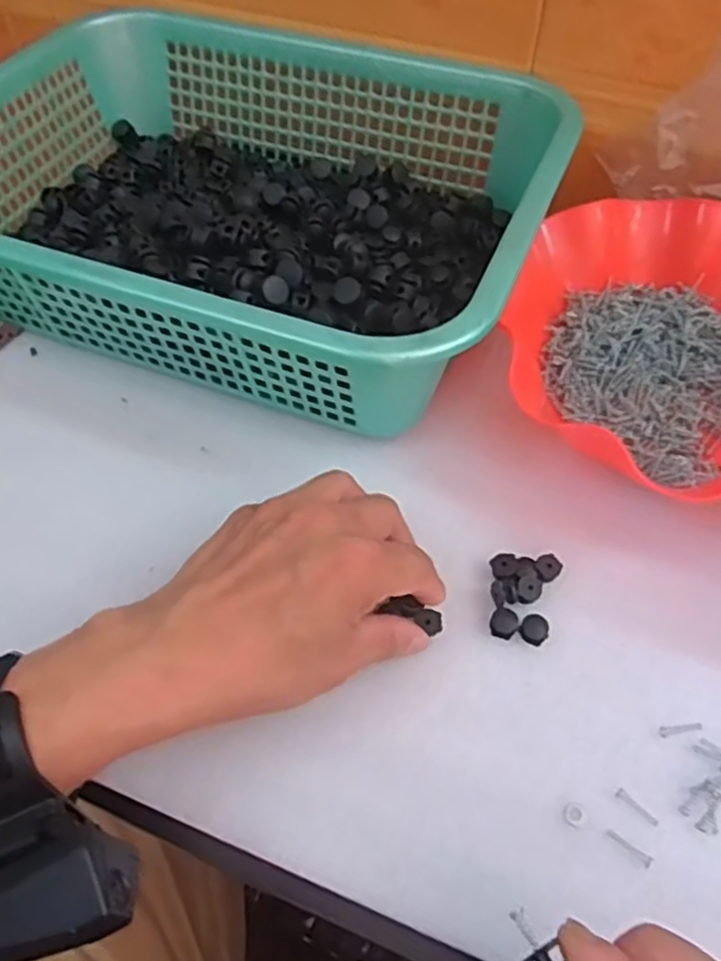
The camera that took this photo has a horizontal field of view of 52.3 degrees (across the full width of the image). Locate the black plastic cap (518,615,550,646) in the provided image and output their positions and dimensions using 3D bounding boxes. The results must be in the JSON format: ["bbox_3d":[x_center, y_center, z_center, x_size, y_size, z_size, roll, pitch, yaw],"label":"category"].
[{"bbox_3d":[0.085,0.073,0.359,0.013,0.006,0.013,0,55,0],"label":"black plastic cap"}]

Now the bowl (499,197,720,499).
[{"bbox_3d":[0.193,-0.083,0.425,0.204,0.061,0.196,0,55,0],"label":"bowl"}]

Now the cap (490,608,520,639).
[{"bbox_3d":[0.071,0.070,0.361,0.013,0.005,0.014,0,55,0],"label":"cap"}]

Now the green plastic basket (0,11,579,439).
[{"bbox_3d":[-0.073,-0.188,0.478,0.376,0.101,0.286,18,57,12],"label":"green plastic basket"}]

